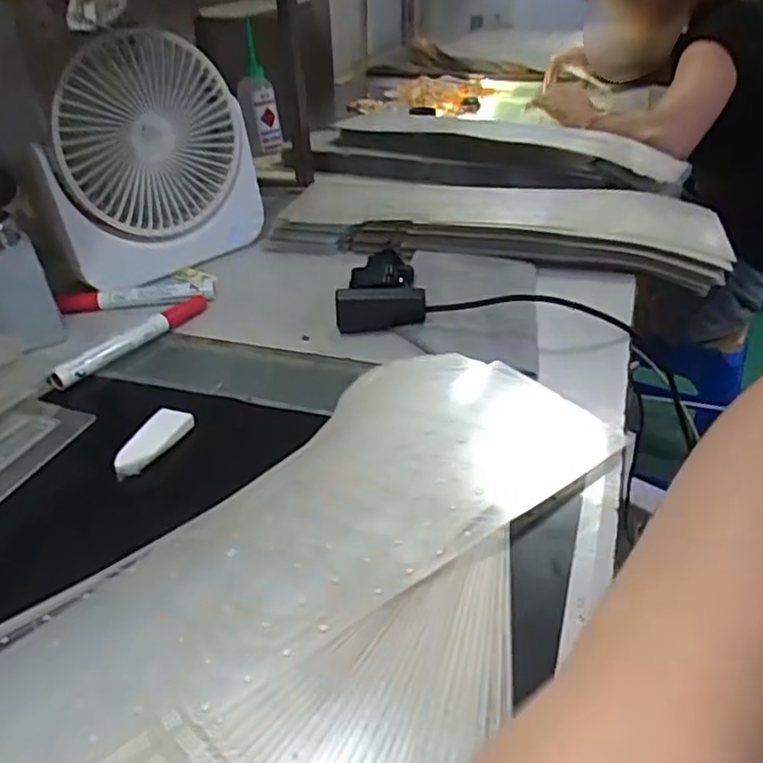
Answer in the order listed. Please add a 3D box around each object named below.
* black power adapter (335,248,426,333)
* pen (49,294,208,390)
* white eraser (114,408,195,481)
[{"bbox_3d":[-0.002,-0.072,0.523,0.068,0.057,0.035,-4,35,-1],"label":"black power adapter"},{"bbox_3d":[-0.194,-0.034,0.514,0.018,0.018,0.142,20,41,29],"label":"pen"},{"bbox_3d":[-0.140,0.038,0.405,0.023,0.014,0.056,9,37,17],"label":"white eraser"}]

